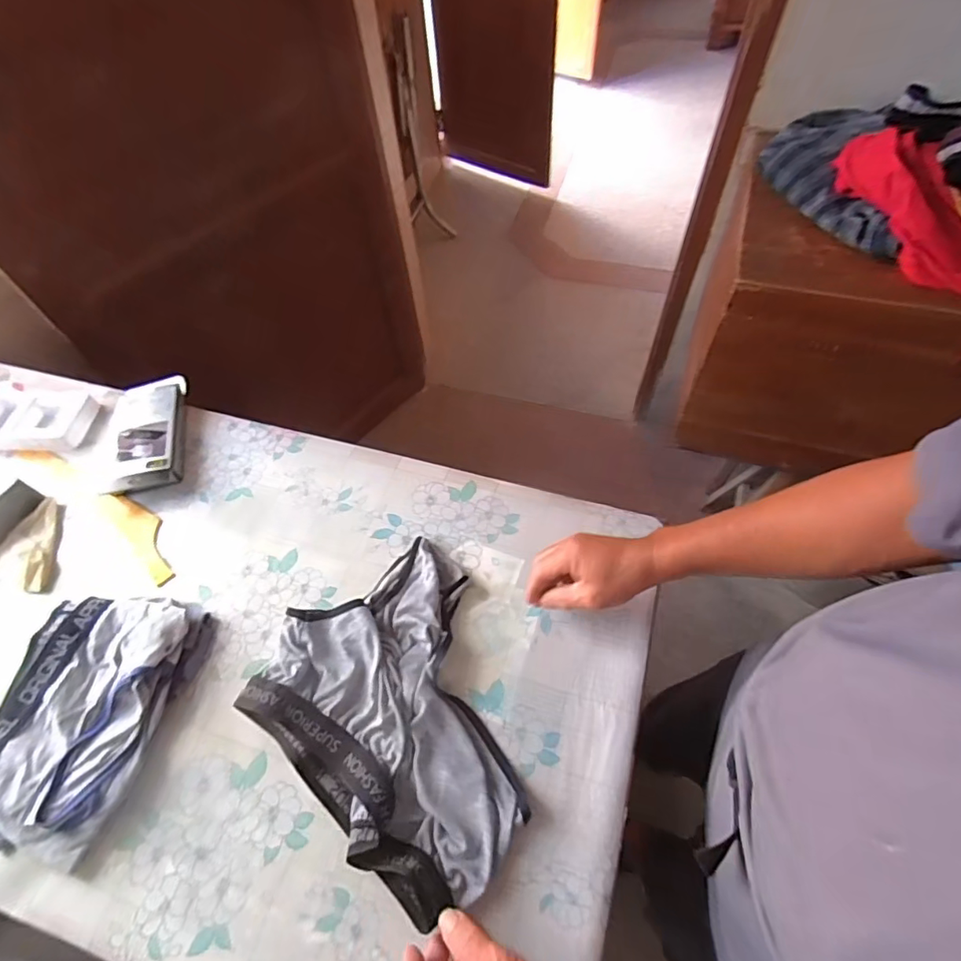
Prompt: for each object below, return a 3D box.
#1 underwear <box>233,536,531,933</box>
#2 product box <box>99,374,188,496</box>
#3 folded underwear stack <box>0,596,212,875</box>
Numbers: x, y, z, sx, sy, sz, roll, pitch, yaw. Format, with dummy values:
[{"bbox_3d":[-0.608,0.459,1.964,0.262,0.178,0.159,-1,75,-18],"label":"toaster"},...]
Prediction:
[{"bbox_3d":[-0.065,0.243,0.556,0.294,0.034,0.254,38,67,24],"label":"underwear"},{"bbox_3d":[-0.505,-0.070,0.782,0.108,0.035,0.216,-13,58,-5],"label":"product box"},{"bbox_3d":[-0.426,0.246,0.566,0.165,0.054,0.255,10,59,10],"label":"folded underwear stack"}]

